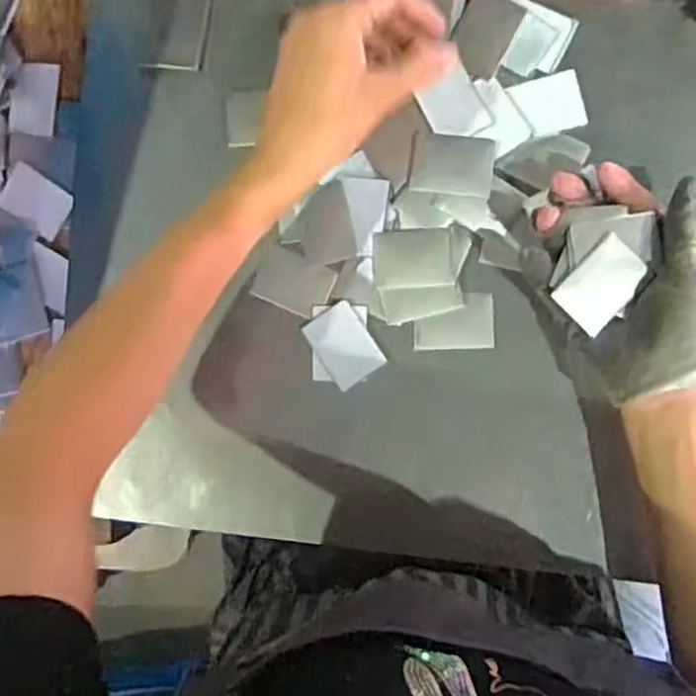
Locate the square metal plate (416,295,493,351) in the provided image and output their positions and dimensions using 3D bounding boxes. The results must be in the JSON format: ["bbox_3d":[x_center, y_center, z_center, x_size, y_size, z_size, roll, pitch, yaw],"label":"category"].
[{"bbox_3d":[0.065,-0.016,0.458,0.048,0.005,0.033,-3,90,8],"label":"square metal plate"}]

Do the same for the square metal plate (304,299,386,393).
[{"bbox_3d":[-0.002,-0.001,0.461,0.034,0.004,0.047,-33,90,17],"label":"square metal plate"}]

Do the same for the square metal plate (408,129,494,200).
[{"bbox_3d":[0.063,-0.110,0.448,0.048,0.006,0.034,9,91,7],"label":"square metal plate"}]

